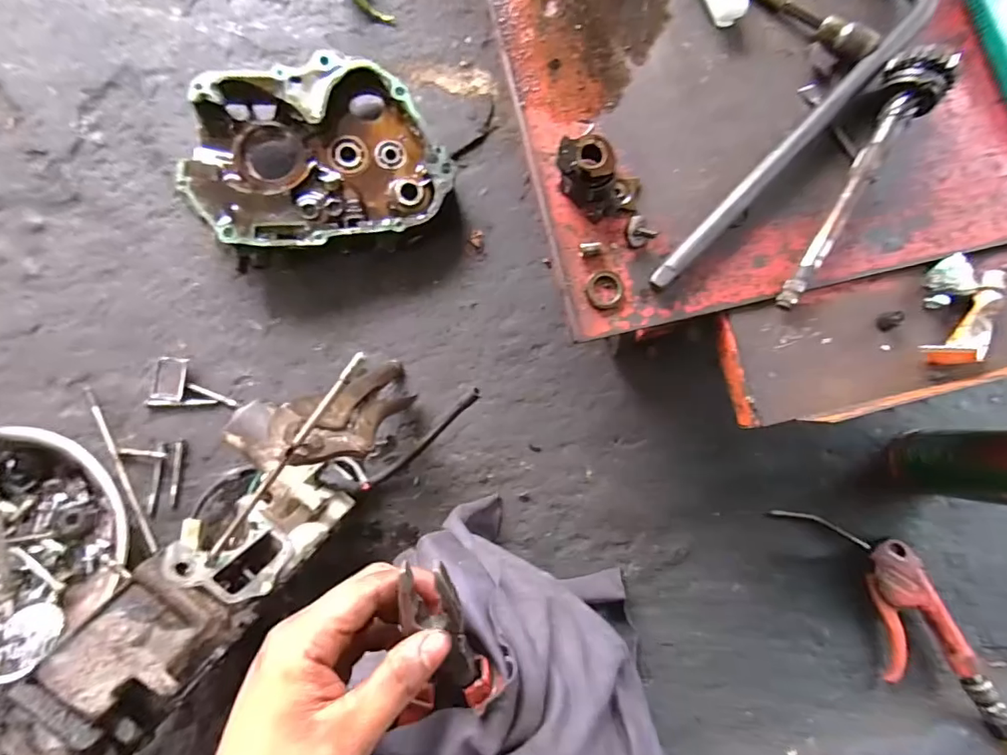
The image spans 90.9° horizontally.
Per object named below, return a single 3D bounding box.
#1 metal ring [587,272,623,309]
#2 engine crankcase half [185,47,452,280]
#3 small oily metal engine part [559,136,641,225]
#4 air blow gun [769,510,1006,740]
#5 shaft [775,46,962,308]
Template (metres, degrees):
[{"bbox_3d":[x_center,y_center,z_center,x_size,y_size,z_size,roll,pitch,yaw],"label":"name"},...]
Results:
[{"bbox_3d":[0.072,-0.062,0.351,0.026,0.004,0.027,0,85,-2],"label":"metal ring"},{"bbox_3d":[-0.182,-0.213,0.492,0.240,0.064,0.176,-12,85,-3],"label":"engine crankcase half"},{"bbox_3d":[0.065,-0.135,0.343,0.062,0.034,0.039,25,84,0],"label":"small oily metal engine part"},{"bbox_3d":[0.385,0.229,0.483,0.091,0.037,0.272,-32,87,-4],"label":"air blow gun"},{"bbox_3d":[0.241,-0.138,0.344,0.037,0.043,0.189,34,85,1],"label":"shaft"}]

